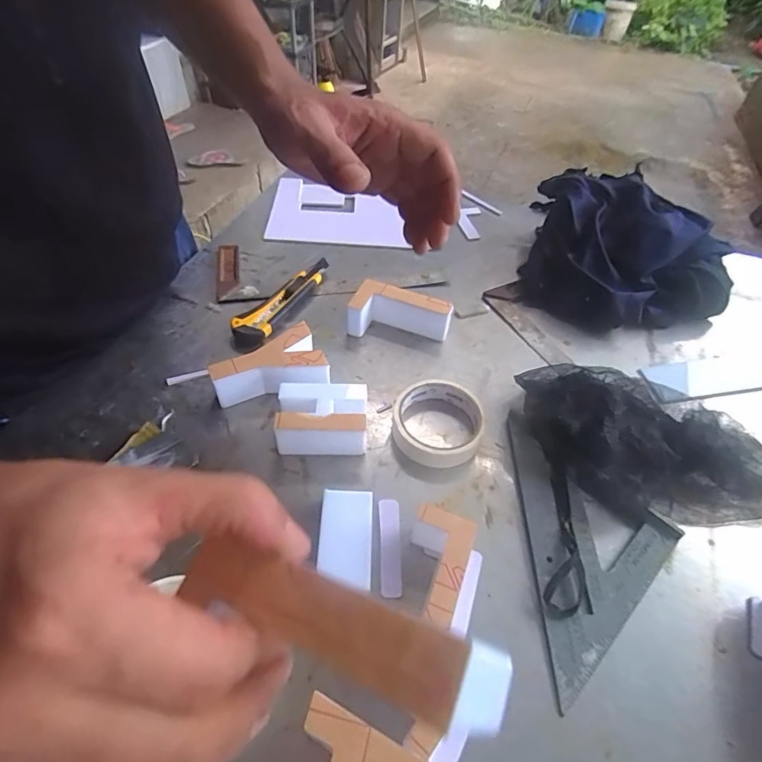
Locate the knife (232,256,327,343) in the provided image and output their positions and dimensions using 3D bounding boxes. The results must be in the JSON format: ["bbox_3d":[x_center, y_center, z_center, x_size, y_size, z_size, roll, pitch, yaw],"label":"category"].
[{"bbox_3d":[-0.118,-0.101,0.577,0.042,0.023,0.161,23,51,15],"label":"knife"}]

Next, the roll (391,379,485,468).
[{"bbox_3d":[0.056,0.039,0.464,0.086,0.031,0.082,2,48,-3],"label":"roll"}]

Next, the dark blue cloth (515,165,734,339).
[{"bbox_3d":[0.322,-0.174,0.626,0.254,0.095,0.243,9,47,5],"label":"dark blue cloth"}]

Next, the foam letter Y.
[{"bbox_3d":[-0.113,-0.009,0.481,0.110,0.047,0.065,-19,53,-20],"label":"foam letter Y"}]

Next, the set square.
[{"bbox_3d":[0.134,0.132,0.400,0.167,0.010,0.172,38,58,26],"label":"set square"}]

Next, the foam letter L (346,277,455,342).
[{"bbox_3d":[0.022,-0.074,0.551,0.115,0.046,0.055,13,49,6],"label":"foam letter L"}]

